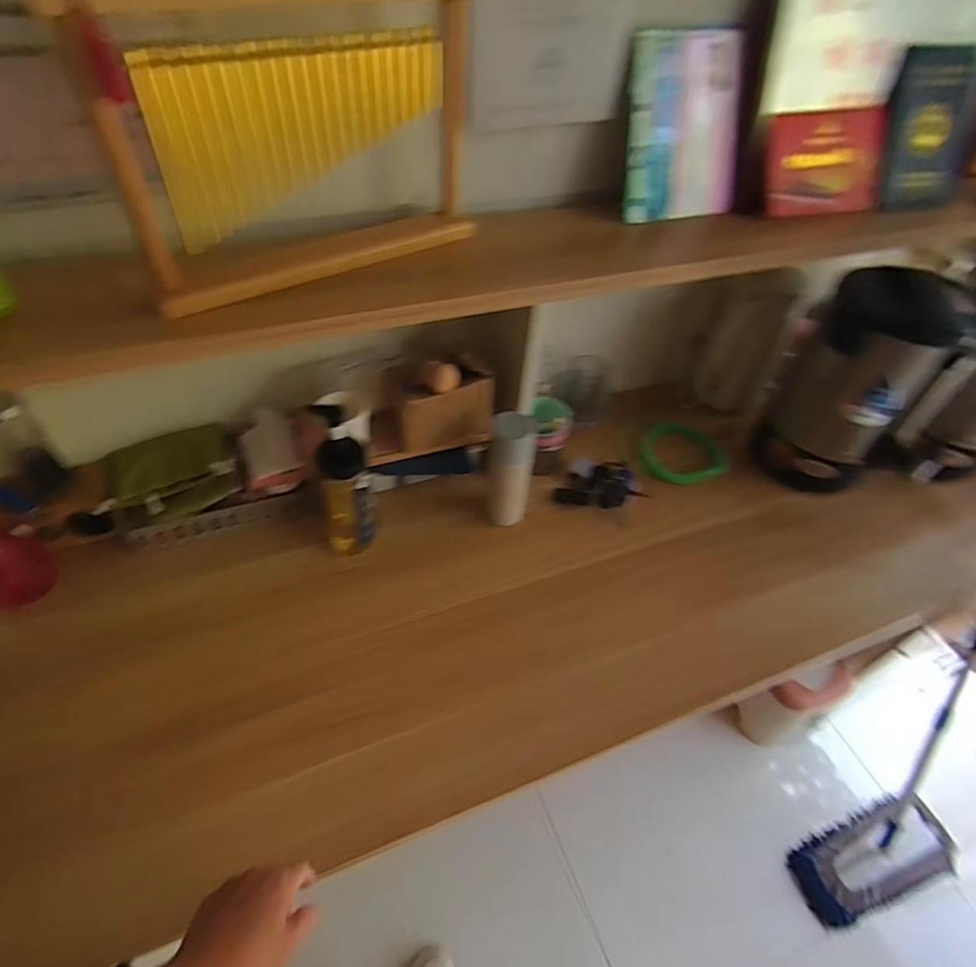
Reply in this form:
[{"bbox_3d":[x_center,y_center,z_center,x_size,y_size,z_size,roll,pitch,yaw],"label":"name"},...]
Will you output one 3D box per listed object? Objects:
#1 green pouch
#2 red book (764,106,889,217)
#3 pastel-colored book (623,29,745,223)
[{"bbox_3d":[-0.461,-0.013,0.811,0.164,0.075,0.111,-19,52,-20],"label":"green pouch"},{"bbox_3d":[0.498,-0.473,0.819,0.204,0.135,0.025,-18,24,-18],"label":"red book"},{"bbox_3d":[0.273,-0.483,0.755,0.175,0.210,0.026,-12,28,-10],"label":"pastel-colored book"}]

